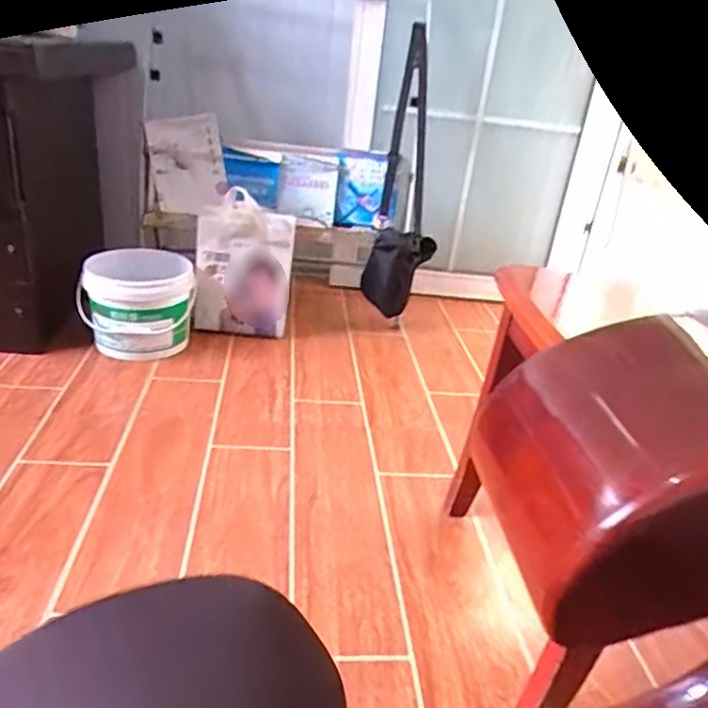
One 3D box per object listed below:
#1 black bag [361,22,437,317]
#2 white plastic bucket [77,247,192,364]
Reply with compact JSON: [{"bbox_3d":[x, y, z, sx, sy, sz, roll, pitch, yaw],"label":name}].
[{"bbox_3d":[0.140,-0.437,1.509,0.158,0.643,0.276,8,26,2],"label":"black bag"},{"bbox_3d":[-0.480,-0.114,1.350,0.231,0.210,0.227,-3,28,-20],"label":"white plastic bucket"}]

